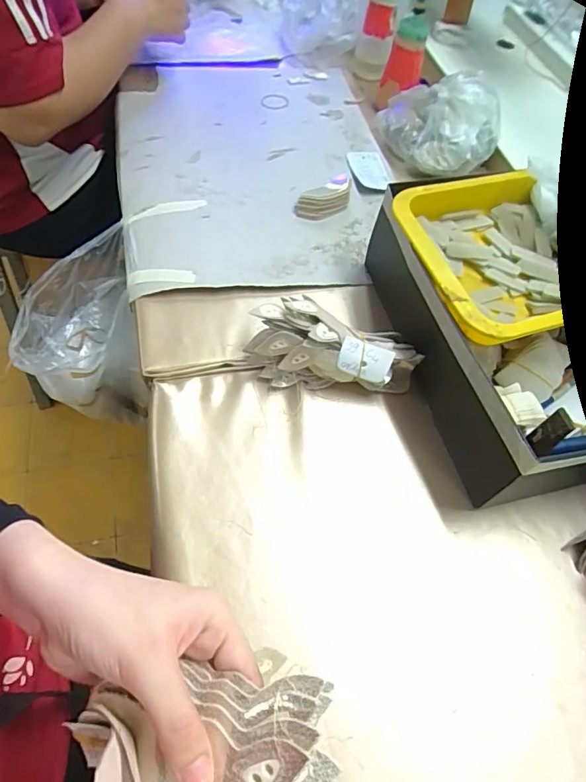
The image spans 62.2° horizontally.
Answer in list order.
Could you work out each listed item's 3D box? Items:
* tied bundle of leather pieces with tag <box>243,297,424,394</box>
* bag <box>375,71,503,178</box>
[{"bbox_3d":[0.042,-0.051,0.498,0.176,0.060,0.074,4,58,-2],"label":"tied bundle of leather pieces with tag"},{"bbox_3d":[0.212,-0.390,0.715,0.178,0.083,0.145,21,59,8],"label":"bag"}]

